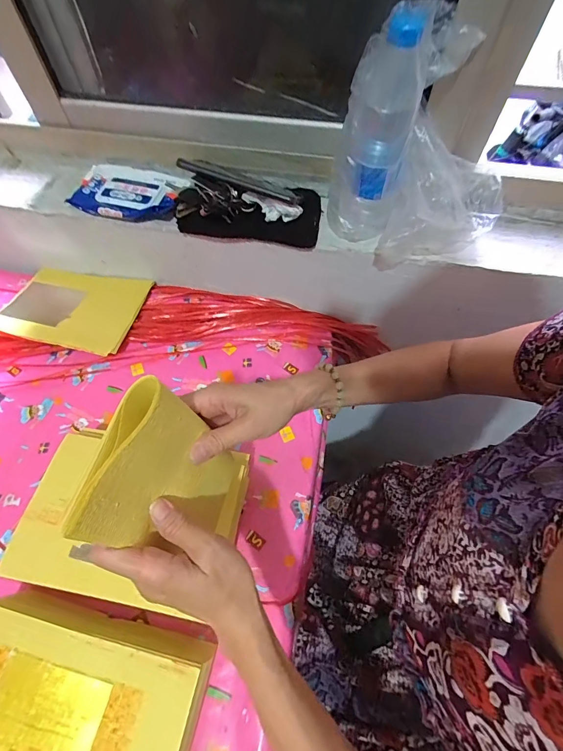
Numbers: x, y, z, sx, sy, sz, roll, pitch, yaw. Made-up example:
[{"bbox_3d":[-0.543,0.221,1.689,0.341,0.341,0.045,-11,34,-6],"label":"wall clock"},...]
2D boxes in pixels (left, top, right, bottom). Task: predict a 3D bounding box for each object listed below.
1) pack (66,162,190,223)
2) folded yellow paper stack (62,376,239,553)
[{"bbox_3d":[-0.231,-0.281,0.536,0.165,0.029,0.105,6,61,3],"label":"pack"},{"bbox_3d":[-0.085,0.085,0.285,0.022,0.158,0.106,11,62,25],"label":"folded yellow paper stack"}]

